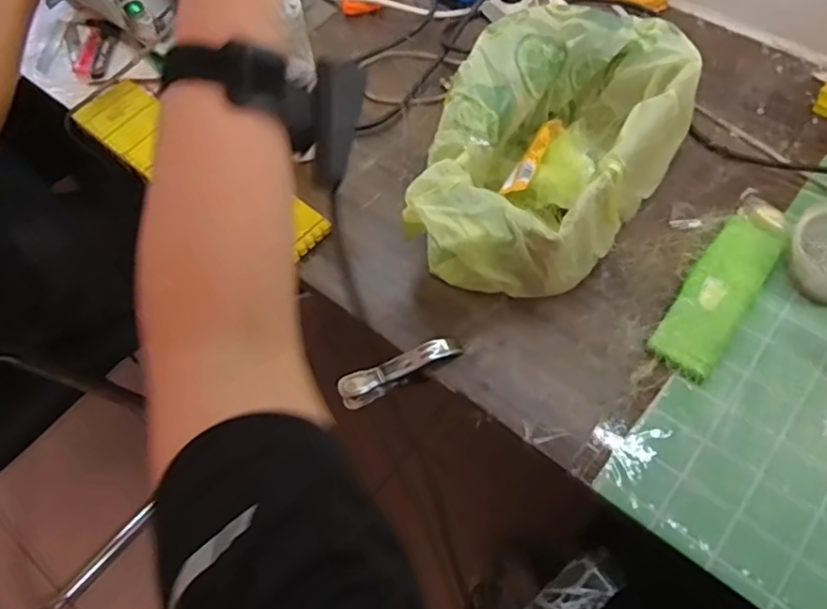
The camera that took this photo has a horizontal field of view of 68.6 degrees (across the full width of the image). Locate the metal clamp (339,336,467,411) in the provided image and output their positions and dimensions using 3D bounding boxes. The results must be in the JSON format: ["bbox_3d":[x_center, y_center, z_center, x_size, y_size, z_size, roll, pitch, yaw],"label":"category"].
[{"bbox_3d":[-0.012,0.063,0.566,0.115,0.033,0.023,-22,63,-9],"label":"metal clamp"}]

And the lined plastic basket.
[{"bbox_3d":[0.123,-0.146,0.586,0.200,0.124,0.308,31,67,18],"label":"lined plastic basket"}]

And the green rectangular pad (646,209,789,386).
[{"bbox_3d":[0.288,-0.012,0.570,0.057,0.024,0.179,34,68,19],"label":"green rectangular pad"}]

